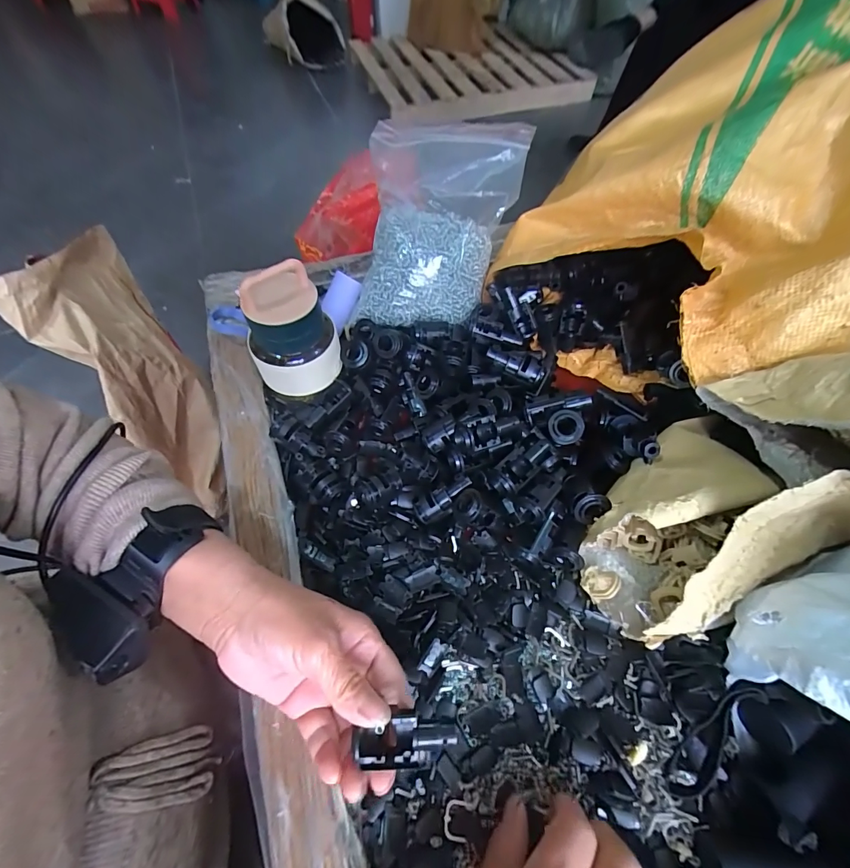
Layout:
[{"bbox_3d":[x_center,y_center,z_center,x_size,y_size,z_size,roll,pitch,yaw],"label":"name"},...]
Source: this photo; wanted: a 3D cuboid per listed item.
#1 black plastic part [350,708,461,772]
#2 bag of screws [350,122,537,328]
[{"bbox_3d":[-0.008,0.161,0.211,0.051,0.016,0.023,-16,59,10],"label":"black plastic part"},{"bbox_3d":[0.014,-0.202,0.389,0.142,0.202,0.068,10,17,-8],"label":"bag of screws"}]

